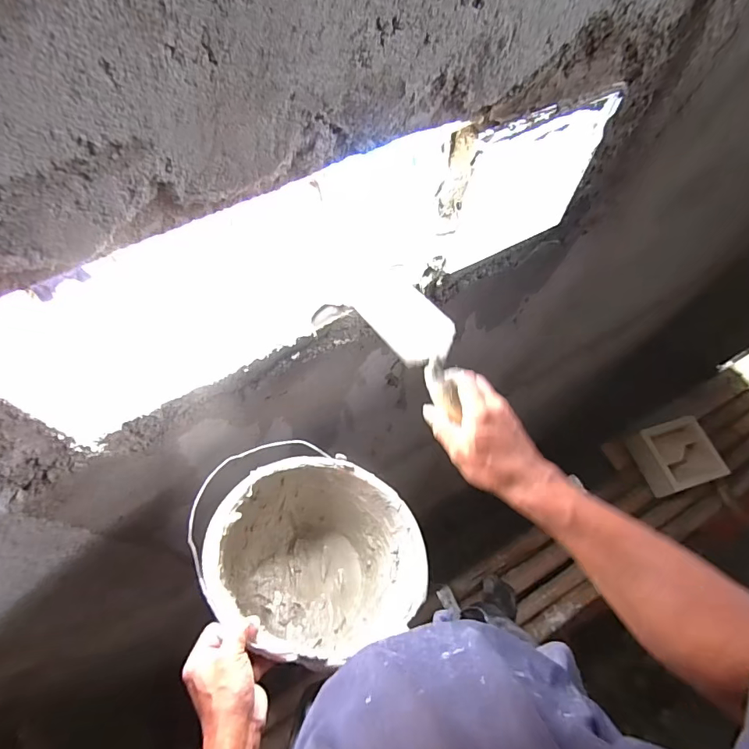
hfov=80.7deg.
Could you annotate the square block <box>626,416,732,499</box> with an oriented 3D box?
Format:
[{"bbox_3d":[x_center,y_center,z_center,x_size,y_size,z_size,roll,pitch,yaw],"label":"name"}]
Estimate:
[{"bbox_3d":[0.928,0.248,1.355,0.202,0.111,0.200,-14,64,-8],"label":"square block"}]

